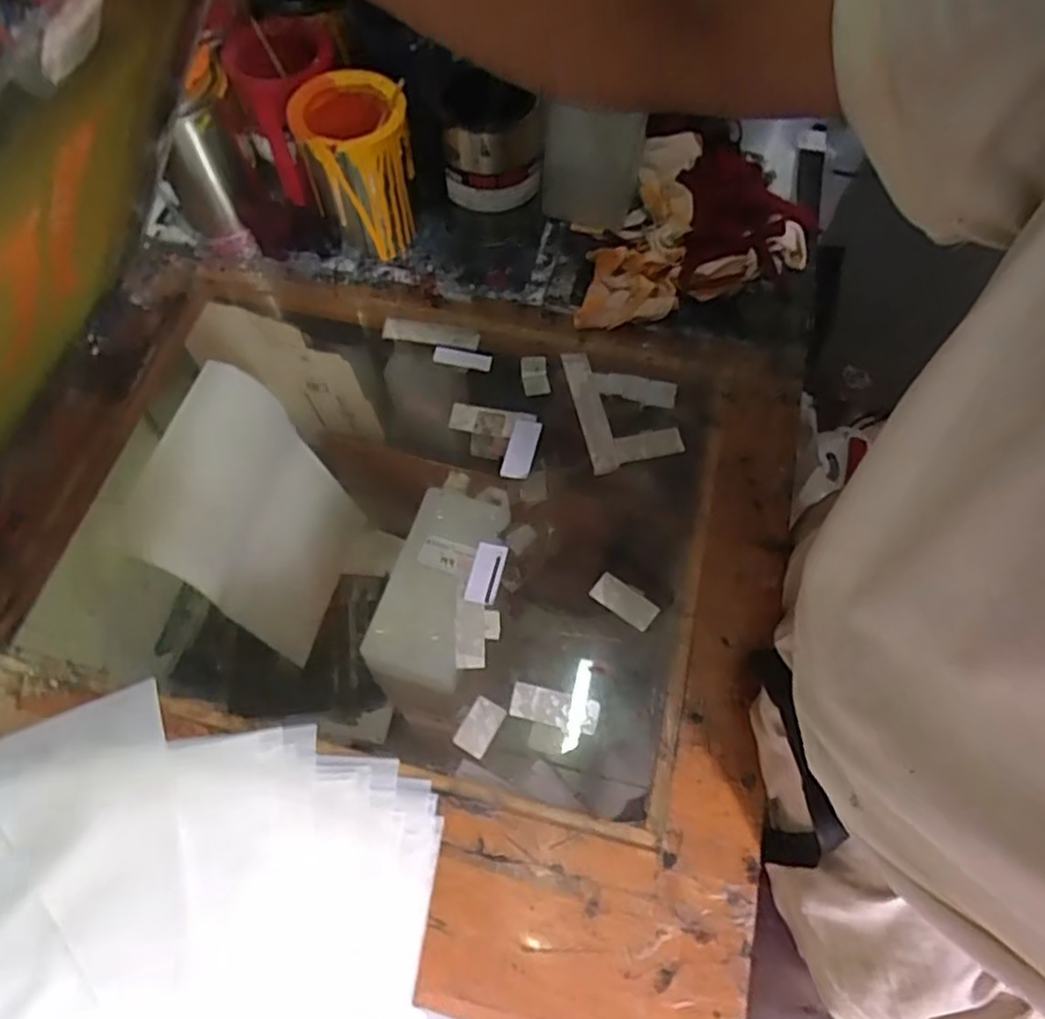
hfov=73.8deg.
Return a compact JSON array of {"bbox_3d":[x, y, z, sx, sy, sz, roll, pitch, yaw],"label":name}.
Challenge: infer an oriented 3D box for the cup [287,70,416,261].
[{"bbox_3d":[-0.169,-0.355,0.728,0.106,0.151,0.111,-15,67,-6],"label":"cup"}]

